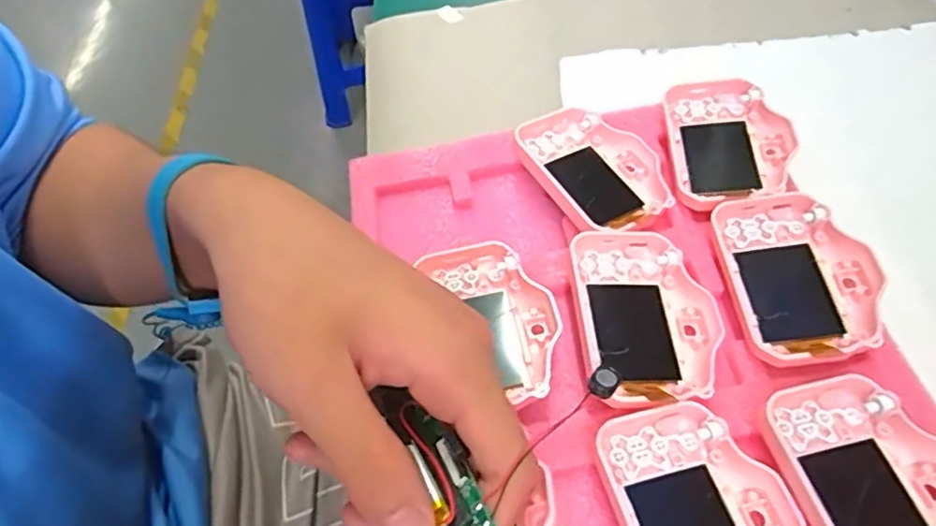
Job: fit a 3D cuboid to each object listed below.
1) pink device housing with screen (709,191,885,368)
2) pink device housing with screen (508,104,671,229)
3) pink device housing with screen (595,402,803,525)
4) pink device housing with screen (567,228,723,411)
[{"bbox_3d":[0.149,0.003,0.286,0.058,0.015,0.085,-8,54,1],"label":"pink device housing with screen"},{"bbox_3d":[0.066,-0.051,0.336,0.061,0.012,0.082,-31,57,-15],"label":"pink device housing with screen"},{"bbox_3d":[0.086,0.093,0.234,0.059,0.014,0.083,-17,54,-5],"label":"pink device housing with screen"},{"bbox_3d":[0.080,0.023,0.283,0.058,0.013,0.087,-10,54,0],"label":"pink device housing with screen"}]

